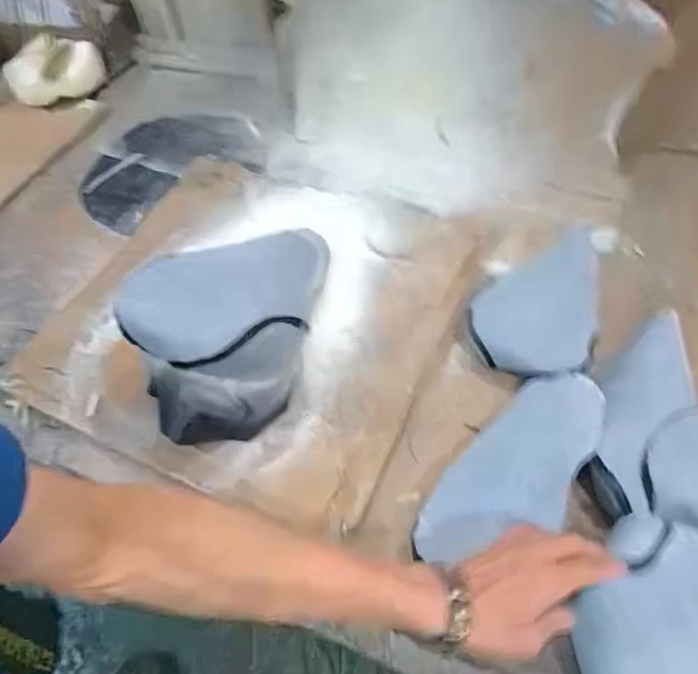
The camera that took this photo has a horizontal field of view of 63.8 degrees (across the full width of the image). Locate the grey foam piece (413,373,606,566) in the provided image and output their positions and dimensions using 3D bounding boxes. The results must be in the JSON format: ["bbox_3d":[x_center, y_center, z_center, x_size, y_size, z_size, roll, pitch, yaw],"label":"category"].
[{"bbox_3d":[0.184,0.141,0.605,0.270,0.064,0.114,-40,64,-21],"label":"grey foam piece"}]

